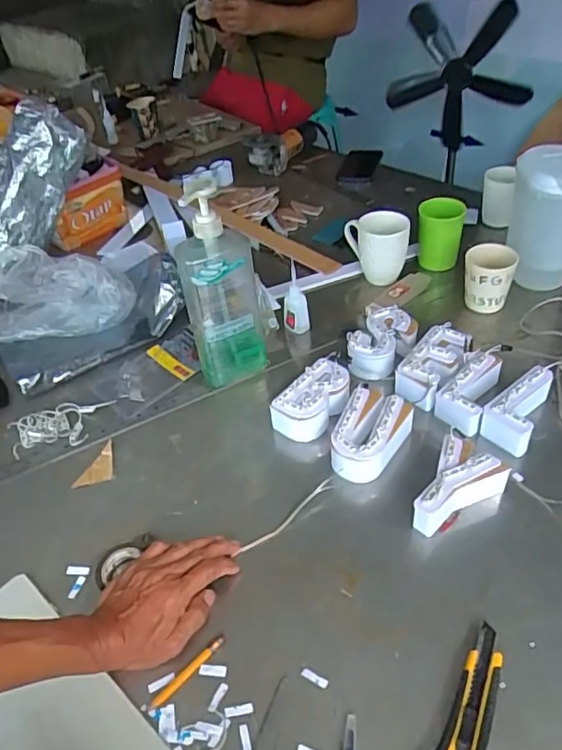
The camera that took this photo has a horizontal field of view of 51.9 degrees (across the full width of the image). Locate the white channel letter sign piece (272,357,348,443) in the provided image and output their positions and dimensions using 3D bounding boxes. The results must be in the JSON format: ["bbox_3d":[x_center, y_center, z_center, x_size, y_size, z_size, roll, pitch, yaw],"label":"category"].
[{"bbox_3d":[0.047,0.033,0.758,0.064,0.051,0.117,29,53,33],"label":"white channel letter sign piece"}]

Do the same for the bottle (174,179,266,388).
[{"bbox_3d":[-0.078,-0.110,0.757,0.097,0.286,0.063,-13,42,-7],"label":"bottle"}]

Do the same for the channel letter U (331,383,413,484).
[{"bbox_3d":[0.112,0.074,0.706,0.077,0.060,0.119,12,45,20],"label":"channel letter U"}]

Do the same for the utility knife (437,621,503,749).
[{"bbox_3d":[0.159,0.285,0.482,0.038,0.018,0.155,20,48,26],"label":"utility knife"}]

